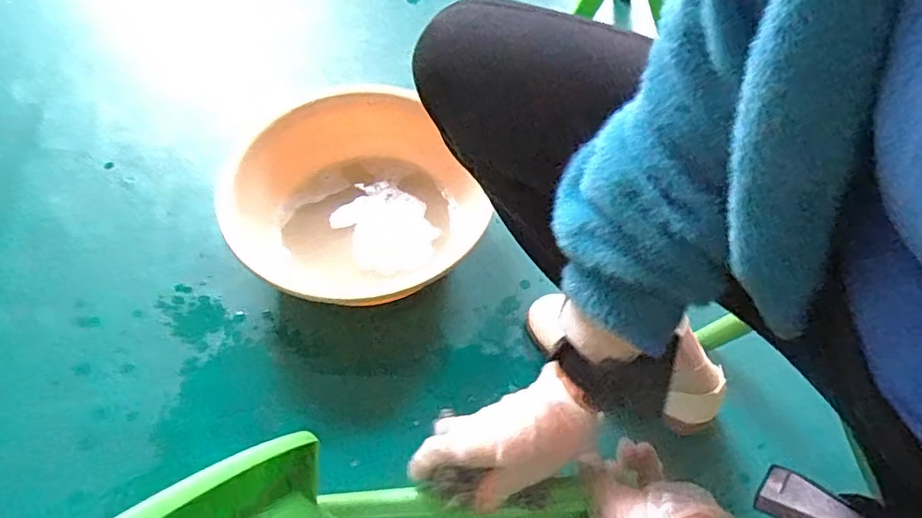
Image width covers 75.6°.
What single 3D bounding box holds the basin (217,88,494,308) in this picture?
[{"bbox_3d":[-0.146,-0.088,0.823,0.297,0.110,0.333,38,64,22],"label":"basin"}]

